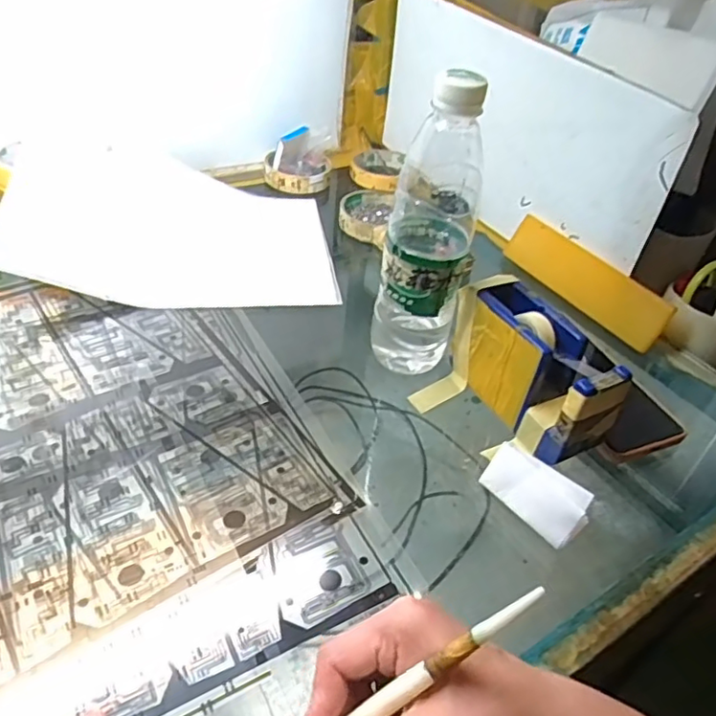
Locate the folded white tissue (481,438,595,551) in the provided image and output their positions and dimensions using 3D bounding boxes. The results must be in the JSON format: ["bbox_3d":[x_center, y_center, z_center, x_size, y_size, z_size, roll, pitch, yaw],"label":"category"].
[{"bbox_3d":[0.117,0.086,0.391,0.030,0.027,0.067,-28,52,-33],"label":"folded white tissue"}]

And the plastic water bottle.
[{"bbox_3d":[0.054,-0.088,0.444,0.062,0.227,0.068,10,41,4],"label":"plastic water bottle"}]

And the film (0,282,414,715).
[{"bbox_3d":[-0.247,0.076,0.386,0.426,0.008,0.383,-17,47,-26],"label":"film"}]

